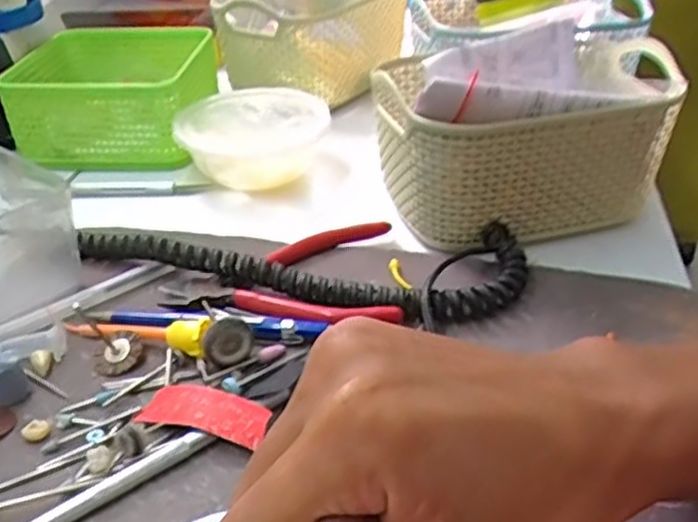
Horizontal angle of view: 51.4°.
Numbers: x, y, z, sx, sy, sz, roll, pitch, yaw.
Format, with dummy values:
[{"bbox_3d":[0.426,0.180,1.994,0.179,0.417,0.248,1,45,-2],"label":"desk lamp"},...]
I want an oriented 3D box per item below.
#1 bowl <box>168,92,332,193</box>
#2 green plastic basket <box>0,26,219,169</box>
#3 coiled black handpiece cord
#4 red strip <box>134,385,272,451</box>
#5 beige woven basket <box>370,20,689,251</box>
[{"bbox_3d":[-0.064,-0.083,0.506,0.100,0.047,0.080,0,34,3],"label":"bowl"},{"bbox_3d":[-0.177,-0.127,0.557,0.134,0.063,0.142,-1,34,2],"label":"green plastic basket"},{"bbox_3d":[-0.031,0.007,0.388,0.245,0.021,0.071,-1,34,2],"label":"coiled black handpiece cord"},{"bbox_3d":[-0.061,0.065,0.307,0.059,0.010,0.021,11,36,19],"label":"red strip"},{"bbox_3d":[0.102,-0.078,0.446,0.169,0.102,0.125,-8,34,-9],"label":"beige woven basket"}]

